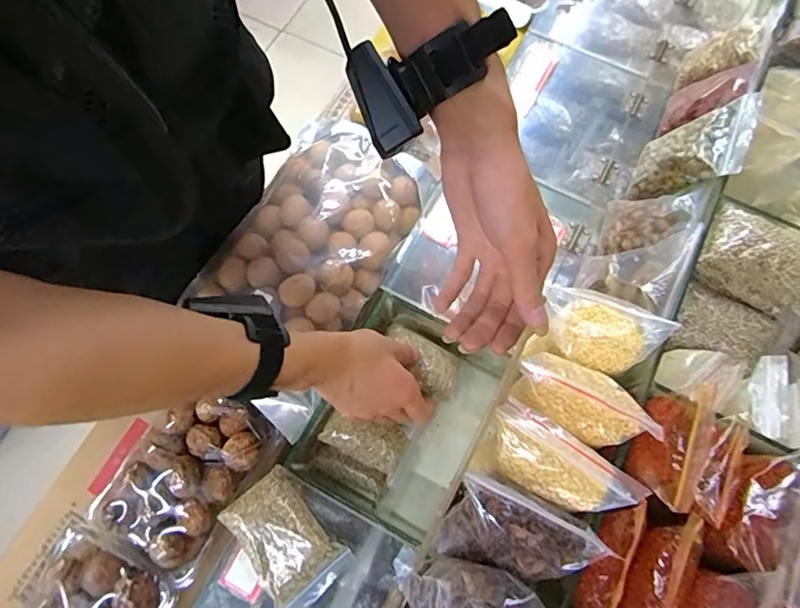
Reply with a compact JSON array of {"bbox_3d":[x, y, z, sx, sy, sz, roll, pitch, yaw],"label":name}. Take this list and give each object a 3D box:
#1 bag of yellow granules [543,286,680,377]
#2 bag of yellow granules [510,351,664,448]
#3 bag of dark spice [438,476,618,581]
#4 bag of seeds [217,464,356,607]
[{"bbox_3d":[0.173,0.024,0.438,0.094,0.032,0.061,19,100,13],"label":"bag of yellow granules"},{"bbox_3d":[0.145,0.074,0.394,0.107,0.027,0.055,31,74,10],"label":"bag of yellow granules"},{"bbox_3d":[0.090,0.175,0.382,0.106,0.067,0.060,17,72,6],"label":"bag of dark spice"},{"bbox_3d":[-0.102,0.209,0.446,0.072,0.034,0.106,-41,76,-13],"label":"bag of seeds"}]

